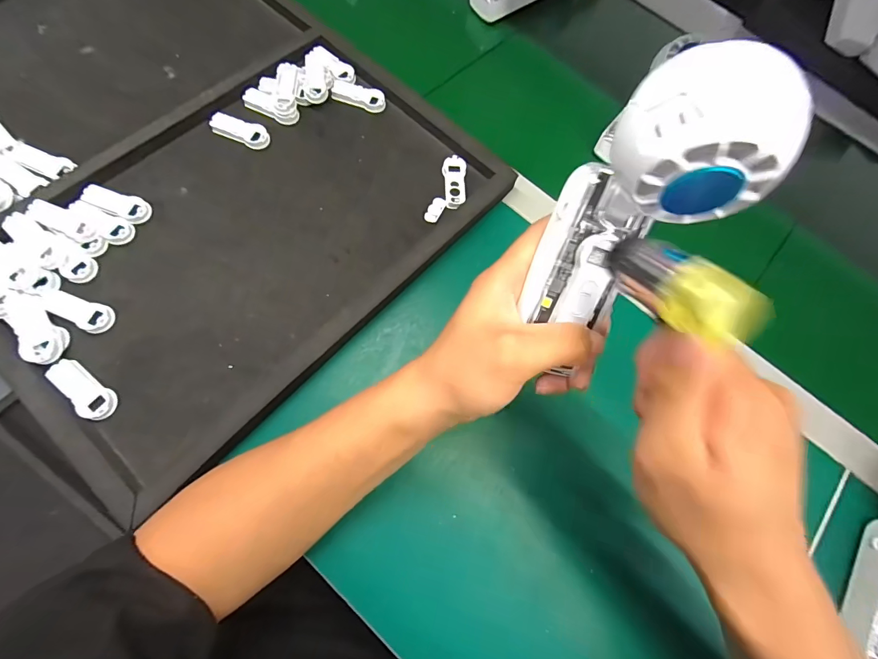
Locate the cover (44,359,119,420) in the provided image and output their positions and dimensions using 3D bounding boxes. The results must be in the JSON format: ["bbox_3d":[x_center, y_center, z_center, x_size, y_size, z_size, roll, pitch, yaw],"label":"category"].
[{"bbox_3d":[-0.275,0.047,0.299,0.055,0.016,0.023,38,73,8],"label":"cover"}]

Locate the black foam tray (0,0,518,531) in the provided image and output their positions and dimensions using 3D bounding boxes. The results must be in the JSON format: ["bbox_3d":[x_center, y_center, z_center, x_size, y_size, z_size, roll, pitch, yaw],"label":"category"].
[{"bbox_3d":[-0.262,-0.182,0.373,0.536,0.043,0.433,42,75,11],"label":"black foam tray"}]

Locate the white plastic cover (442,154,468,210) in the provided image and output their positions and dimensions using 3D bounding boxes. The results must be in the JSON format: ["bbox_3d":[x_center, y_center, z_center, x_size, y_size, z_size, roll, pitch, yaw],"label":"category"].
[{"bbox_3d":[0.015,-0.147,0.386,0.024,0.008,0.058,4,71,-3],"label":"white plastic cover"}]

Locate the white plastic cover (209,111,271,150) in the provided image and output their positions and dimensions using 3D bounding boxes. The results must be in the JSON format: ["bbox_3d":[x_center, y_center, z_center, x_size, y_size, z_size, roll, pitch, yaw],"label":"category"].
[{"bbox_3d":[-0.197,-0.197,0.386,0.057,0.013,0.025,19,71,2],"label":"white plastic cover"}]

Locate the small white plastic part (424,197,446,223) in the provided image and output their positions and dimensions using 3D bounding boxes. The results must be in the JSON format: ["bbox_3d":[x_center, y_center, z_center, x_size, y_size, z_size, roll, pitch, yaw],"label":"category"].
[{"bbox_3d":[-0.004,-0.116,0.373,0.014,0.004,0.028,27,71,5],"label":"small white plastic part"}]

